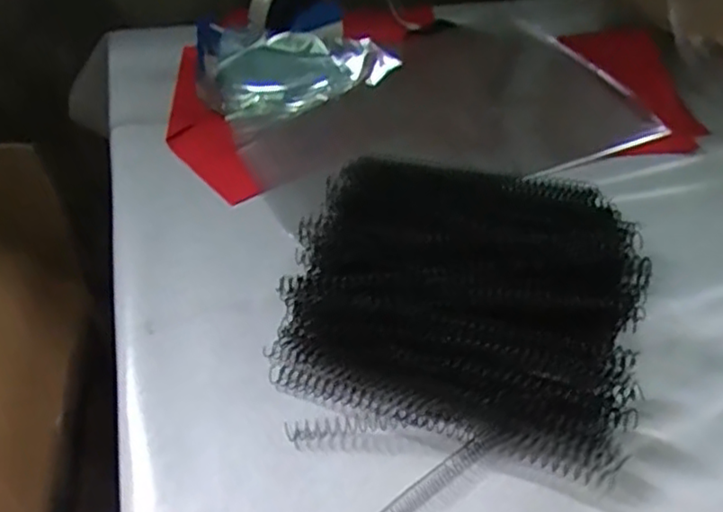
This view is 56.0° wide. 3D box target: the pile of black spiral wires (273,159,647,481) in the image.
[{"bbox_3d":[0.069,0.027,0.467,0.240,0.074,0.198,11,44,12],"label":"pile of black spiral wires"}]

